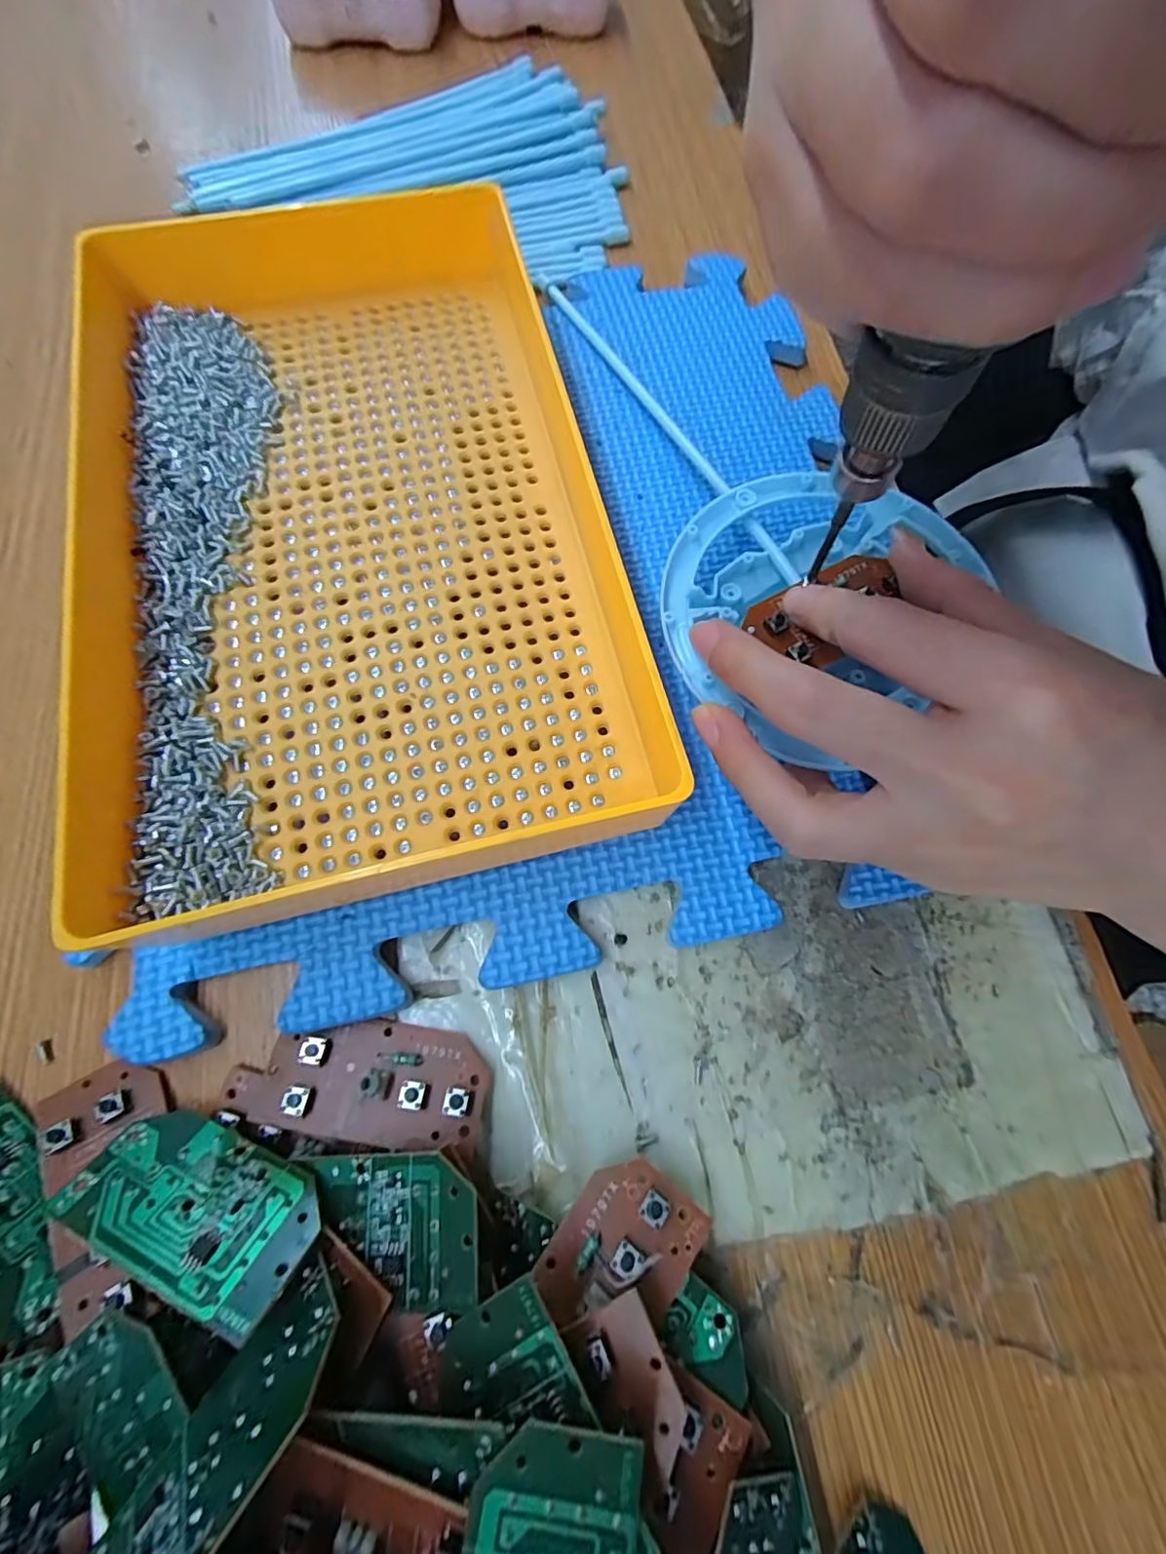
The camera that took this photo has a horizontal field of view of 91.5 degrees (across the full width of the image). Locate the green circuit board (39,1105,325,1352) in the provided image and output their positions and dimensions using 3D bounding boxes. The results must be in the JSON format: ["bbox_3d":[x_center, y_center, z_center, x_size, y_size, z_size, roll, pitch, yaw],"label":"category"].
[{"bbox_3d":[-0.090,0.099,0.132,0.060,0.004,0.030,13,31,17],"label":"green circuit board"}]

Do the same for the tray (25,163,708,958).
[{"bbox_3d":[-0.076,-0.088,0.188,0.165,0.042,0.256,-12,73,-6],"label":"tray"}]

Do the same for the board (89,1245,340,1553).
[{"bbox_3d":[-0.069,0.128,0.104,0.061,0.035,0.006,-45,114,-18],"label":"board"}]

